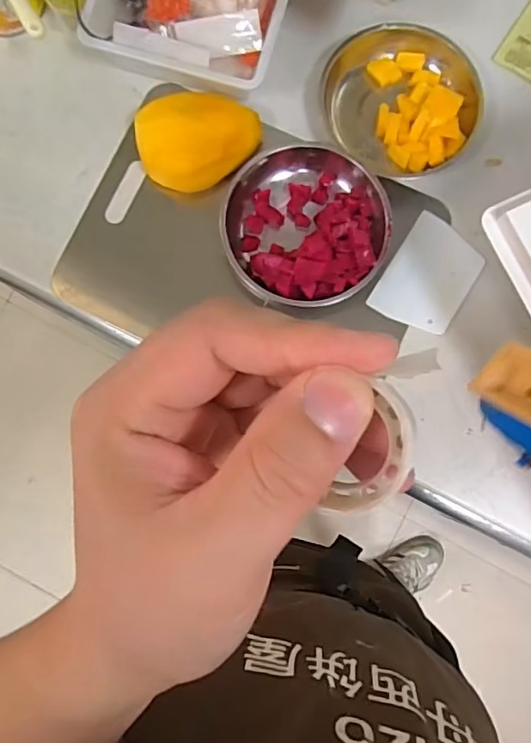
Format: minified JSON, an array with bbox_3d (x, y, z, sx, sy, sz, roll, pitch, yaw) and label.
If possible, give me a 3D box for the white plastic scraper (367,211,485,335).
[{"bbox_3d":[0.191,-0.110,0.622,0.092,0.004,0.129,32,86,7],"label":"white plastic scraper"}]

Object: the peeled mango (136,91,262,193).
[{"bbox_3d":[-0.074,-0.268,0.619,0.143,0.071,0.094,-29,85,-3],"label":"peeled mango"}]

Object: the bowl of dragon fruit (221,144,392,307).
[{"bbox_3d":[0.047,-0.172,0.607,0.180,0.051,0.180,0,84,0],"label":"bowl of dragon fruit"}]

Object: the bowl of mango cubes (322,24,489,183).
[{"bbox_3d":[0.160,-0.318,0.631,0.186,0.046,0.161,42,85,4],"label":"bowl of mango cubes"}]

